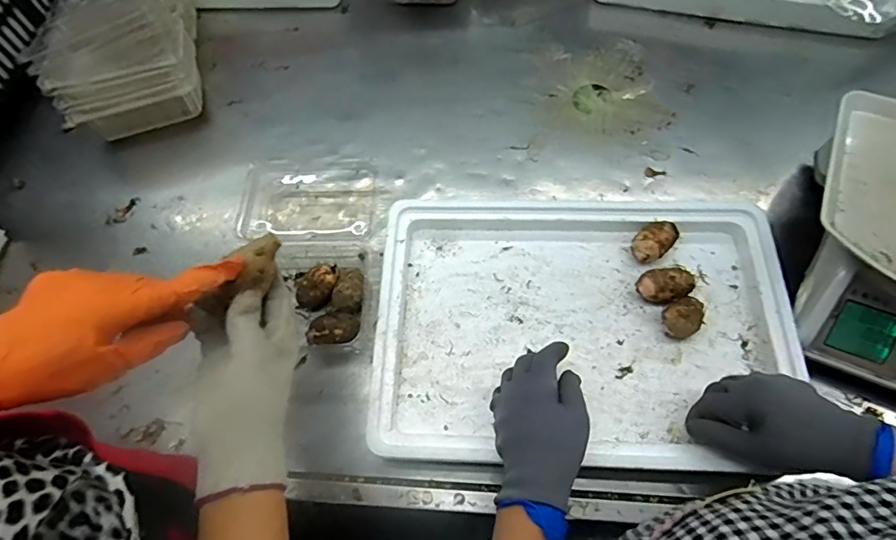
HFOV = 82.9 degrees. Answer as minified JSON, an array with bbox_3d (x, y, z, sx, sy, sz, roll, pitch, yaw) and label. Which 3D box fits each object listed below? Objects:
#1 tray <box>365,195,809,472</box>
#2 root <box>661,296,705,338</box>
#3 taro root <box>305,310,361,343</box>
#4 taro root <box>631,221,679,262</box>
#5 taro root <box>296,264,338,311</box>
[{"bbox_3d":[0.143,0.046,0.576,0.434,0.061,0.330,3,66,2],"label":"tray"},{"bbox_3d":[0.260,0.056,0.566,0.050,0.039,0.039,-30,69,-12],"label":"root"},{"bbox_3d":[-0.132,0.070,0.593,0.057,0.031,0.037,-1,66,0],"label":"taro root"},{"bbox_3d":[0.246,-0.033,0.608,0.060,0.040,0.038,-38,71,-15],"label":"taro root"},{"bbox_3d":[-0.157,0.022,0.615,0.035,0.033,0.055,25,69,11],"label":"taro root"}]

